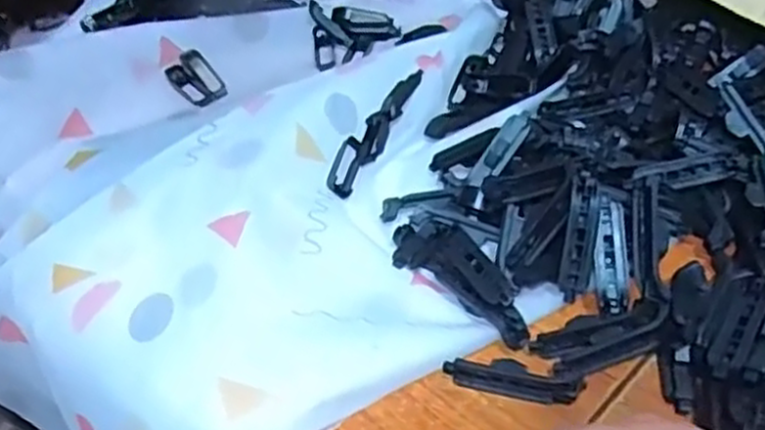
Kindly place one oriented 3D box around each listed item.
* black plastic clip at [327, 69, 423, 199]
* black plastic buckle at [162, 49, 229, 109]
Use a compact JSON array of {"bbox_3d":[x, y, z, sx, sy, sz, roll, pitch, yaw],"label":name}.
[{"bbox_3d":[-0.004,-0.064,0.561,0.025,0.007,0.132,30,59,7],"label":"black plastic clip"},{"bbox_3d":[-0.157,-0.115,0.637,0.036,0.012,0.057,-43,72,-12],"label":"black plastic buckle"}]

